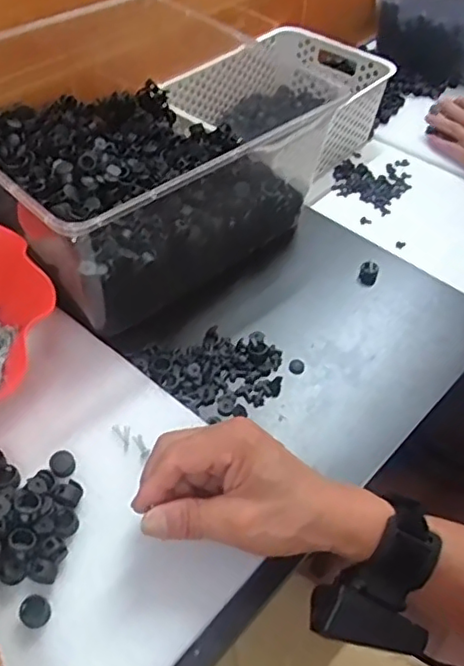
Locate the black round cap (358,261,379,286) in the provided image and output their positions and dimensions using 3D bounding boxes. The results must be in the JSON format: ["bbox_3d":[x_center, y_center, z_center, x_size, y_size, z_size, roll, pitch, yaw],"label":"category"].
[{"bbox_3d":[0.131,-0.058,0.574,0.017,0.014,0.021,14,51,9],"label":"black round cap"}]

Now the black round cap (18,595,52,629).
[{"bbox_3d":[-0.118,0.166,0.357,0.016,0.010,0.016,2,50,-2],"label":"black round cap"}]

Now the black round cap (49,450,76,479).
[{"bbox_3d":[-0.119,0.092,0.421,0.017,0.008,0.018,2,50,-2],"label":"black round cap"}]

